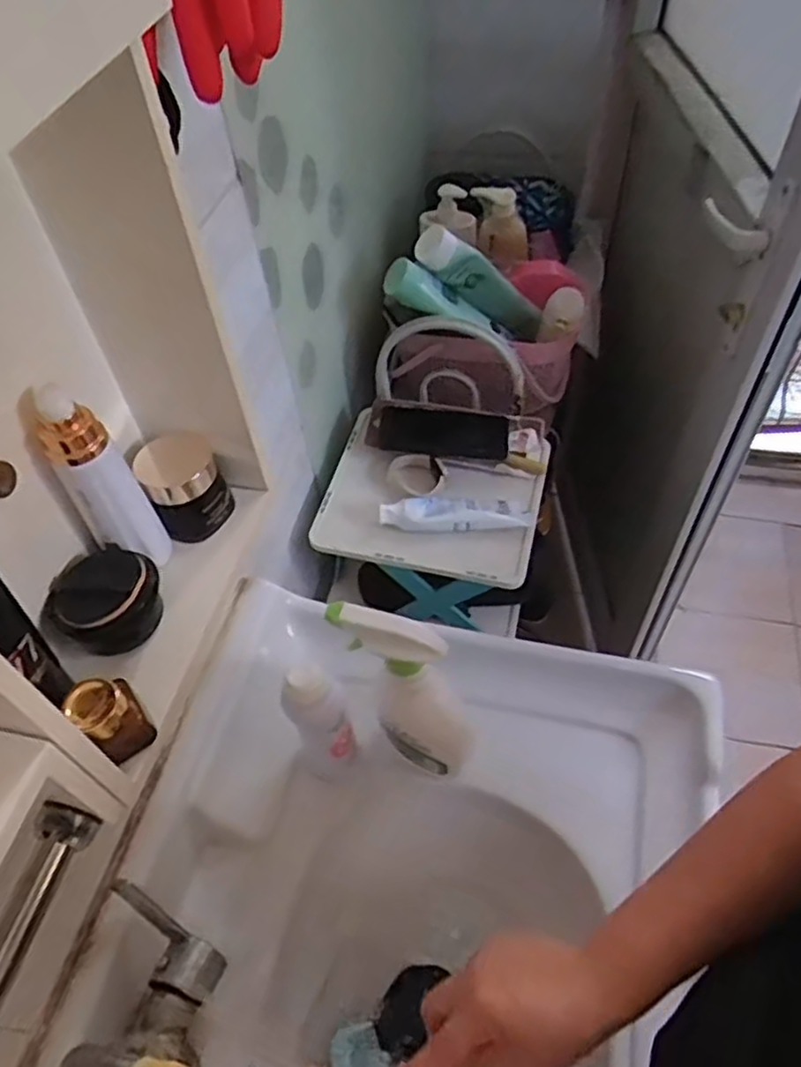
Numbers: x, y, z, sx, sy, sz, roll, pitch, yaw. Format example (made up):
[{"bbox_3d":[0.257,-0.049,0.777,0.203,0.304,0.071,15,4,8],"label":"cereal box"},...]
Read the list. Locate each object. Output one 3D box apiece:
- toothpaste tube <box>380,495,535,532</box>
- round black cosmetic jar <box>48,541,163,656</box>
[{"bbox_3d":[0.067,-0.027,0.835,0.179,0.023,0.043,-2,52,2],"label":"toothpaste tube"},{"bbox_3d":[-0.183,0.036,0.427,0.068,0.040,0.061,25,58,21],"label":"round black cosmetic jar"}]

